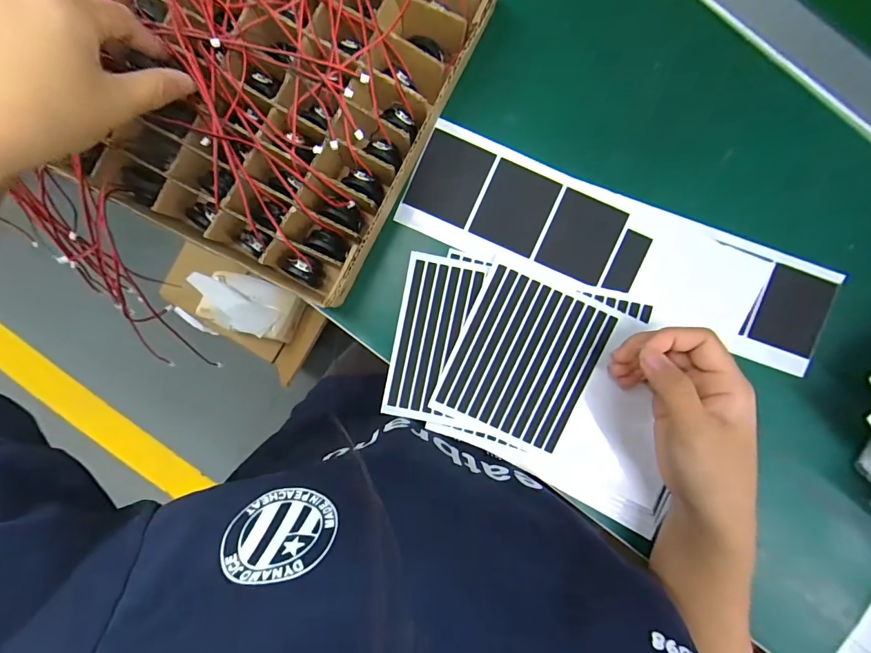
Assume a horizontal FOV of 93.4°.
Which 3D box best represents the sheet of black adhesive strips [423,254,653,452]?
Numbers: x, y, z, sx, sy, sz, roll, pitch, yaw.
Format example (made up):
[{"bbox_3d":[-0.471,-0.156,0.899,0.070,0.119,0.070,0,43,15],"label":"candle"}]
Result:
[{"bbox_3d":[0.071,0.024,0.303,0.110,0.004,0.121,24,94,2],"label":"sheet of black adhesive strips"}]

